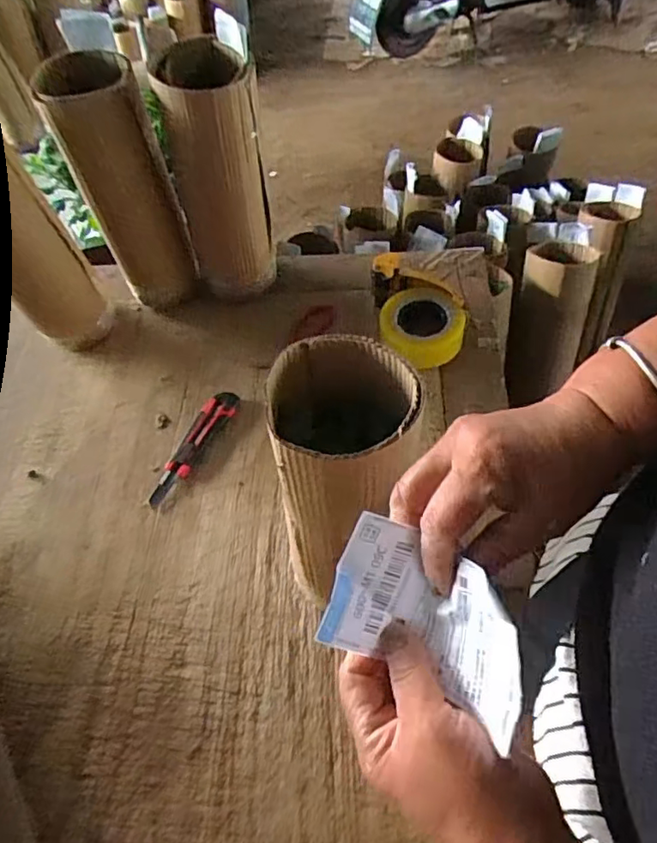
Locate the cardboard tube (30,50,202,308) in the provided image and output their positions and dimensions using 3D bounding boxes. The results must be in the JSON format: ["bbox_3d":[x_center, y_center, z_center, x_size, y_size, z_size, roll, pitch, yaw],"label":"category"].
[{"bbox_3d":[-0.274,-0.304,0.780,0.114,0.335,0.114,-24,57,-13],"label":"cardboard tube"}]

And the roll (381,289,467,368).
[{"bbox_3d":[0.134,-0.141,0.822,0.115,0.049,0.114,-2,55,2],"label":"roll"}]

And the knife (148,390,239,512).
[{"bbox_3d":[-0.177,0.030,0.747,0.039,0.014,0.178,22,59,18],"label":"knife"}]

